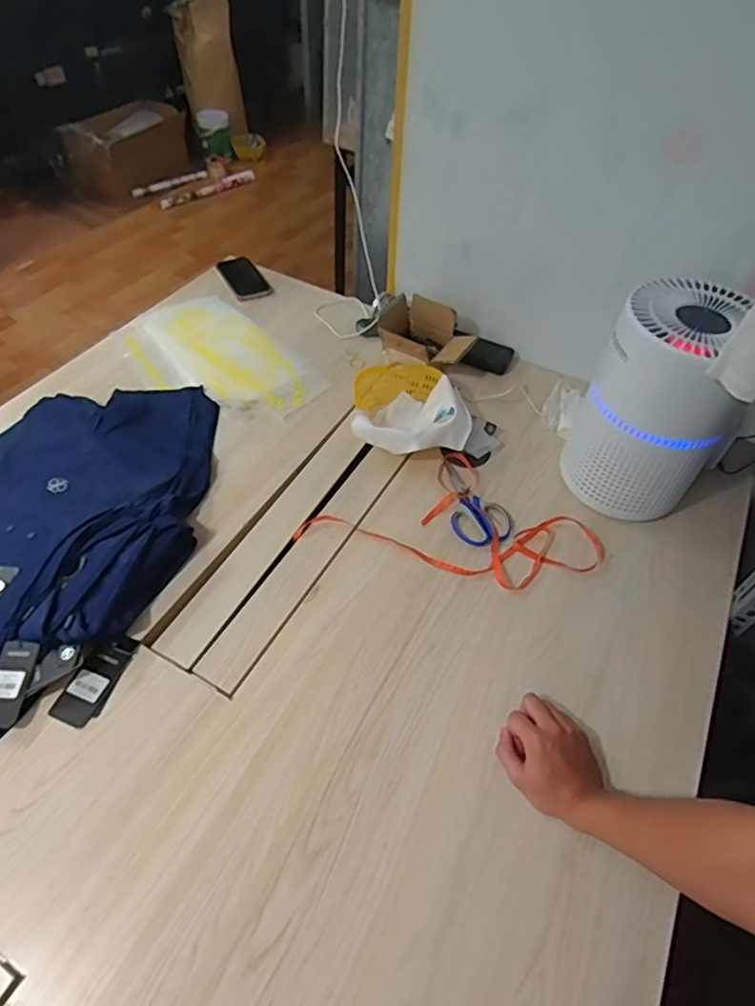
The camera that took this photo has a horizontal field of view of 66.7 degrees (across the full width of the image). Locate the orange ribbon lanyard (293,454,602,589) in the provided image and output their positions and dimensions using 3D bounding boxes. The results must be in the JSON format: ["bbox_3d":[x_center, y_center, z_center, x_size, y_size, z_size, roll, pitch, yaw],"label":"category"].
[{"bbox_3d":[0.122,0.012,0.891,0.436,0.013,0.224,12,51,7],"label":"orange ribbon lanyard"}]

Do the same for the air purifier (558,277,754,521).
[{"bbox_3d":[0.398,-0.134,0.827,0.192,0.306,0.178,30,55,19],"label":"air purifier"}]

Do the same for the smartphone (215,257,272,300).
[{"bbox_3d":[-0.301,-0.512,1.285,0.085,0.009,0.157,-22,56,-21],"label":"smartphone"}]

